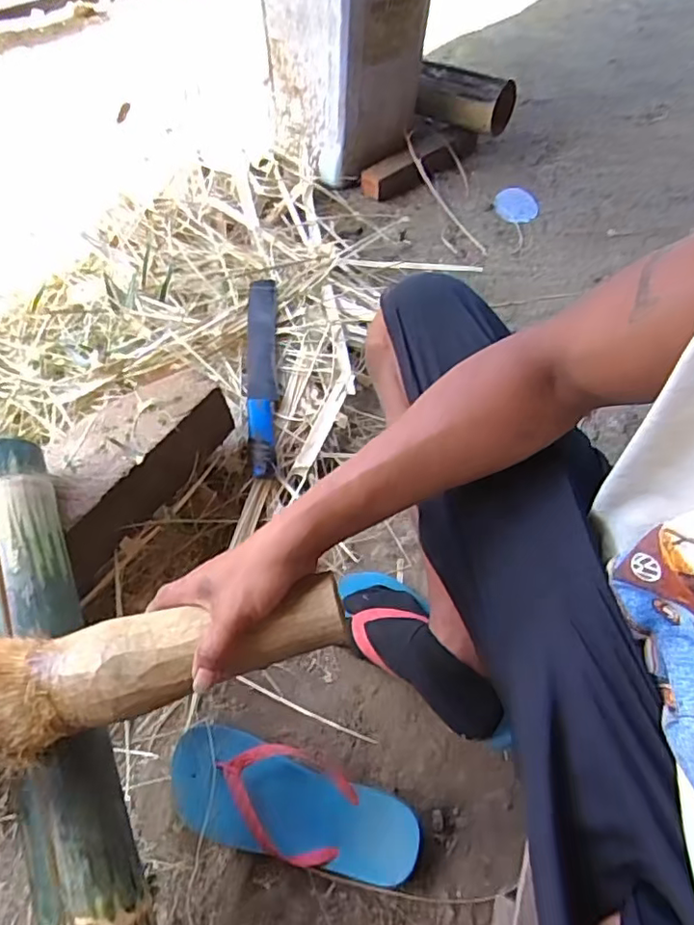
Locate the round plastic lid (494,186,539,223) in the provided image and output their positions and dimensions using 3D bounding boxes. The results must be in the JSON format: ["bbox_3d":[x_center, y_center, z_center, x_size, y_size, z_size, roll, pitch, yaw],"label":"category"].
[{"bbox_3d":[0.354,-0.539,1.244,0.087,0.020,0.102,30,61,13],"label":"round plastic lid"}]

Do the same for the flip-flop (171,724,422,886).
[{"bbox_3d":[-0.057,0.361,0.628,0.272,0.039,0.103,15,59,5],"label":"flip-flop"}]

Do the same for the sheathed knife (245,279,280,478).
[{"bbox_3d":[-0.132,-0.144,0.901,0.049,0.030,0.371,-2,59,-6],"label":"sheathed knife"}]

